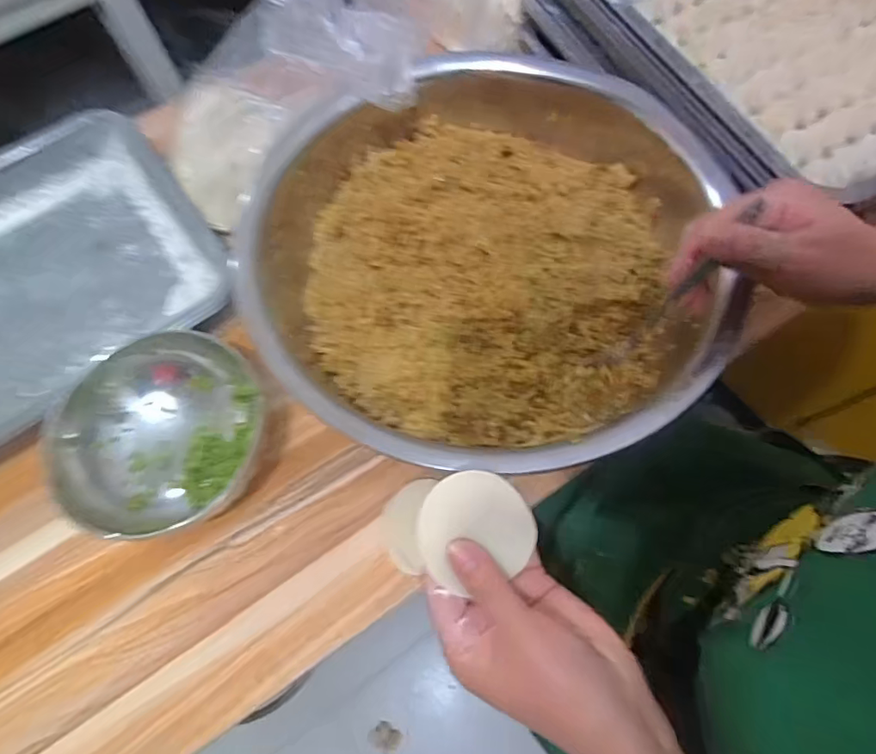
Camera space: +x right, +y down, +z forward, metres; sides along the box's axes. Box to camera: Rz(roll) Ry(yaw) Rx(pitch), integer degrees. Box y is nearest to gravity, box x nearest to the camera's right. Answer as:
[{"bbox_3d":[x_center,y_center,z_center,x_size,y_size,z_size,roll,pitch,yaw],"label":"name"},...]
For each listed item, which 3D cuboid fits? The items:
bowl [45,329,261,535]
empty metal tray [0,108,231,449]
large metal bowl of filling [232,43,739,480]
[{"bbox_3d":[-0.203,0.045,0.384,0.142,0.078,0.130,-1,69,2],"label":"bowl"},{"bbox_3d":[-0.418,-0.075,0.461,0.405,0.034,0.299,-35,72,-11],"label":"empty metal tray"},{"bbox_3d":[0.049,-0.093,0.408,0.327,0.113,0.338,-1,69,2],"label":"large metal bowl of filling"}]

